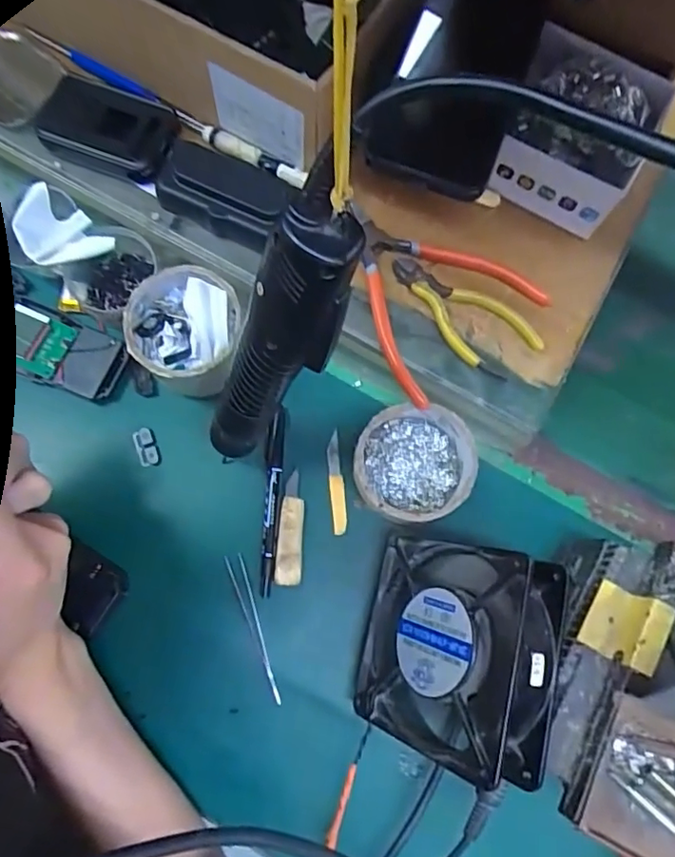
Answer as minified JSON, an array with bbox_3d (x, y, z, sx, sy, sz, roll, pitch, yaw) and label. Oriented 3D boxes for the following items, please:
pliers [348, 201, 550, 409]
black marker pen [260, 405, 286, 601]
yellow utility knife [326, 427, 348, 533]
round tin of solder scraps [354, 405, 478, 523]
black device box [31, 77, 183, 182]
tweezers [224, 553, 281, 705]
[{"bbox_3d":[0.060,-0.105,0.398,0.121,0.014,0.137,-38,81,-10],"label":"pliers"},{"bbox_3d":[-0.047,0.053,0.417,0.013,0.008,0.133,2,76,-1],"label":"black marker pen"},{"bbox_3d":[-0.001,0.041,0.427,0.011,0.004,0.076,-5,77,-3],"label":"yellow utility knife"},{"bbox_3d":[0.055,0.028,0.405,0.083,0.056,0.080,0,77,-2],"label":"round tin of solder scraps"},{"bbox_3d":[-0.163,-0.216,0.405,0.093,0.017,0.056,20,77,3],"label":"black device box"},{"bbox_3d":[-0.056,0.139,0.401,0.012,0.004,0.104,-22,78,-7],"label":"tweezers"}]

